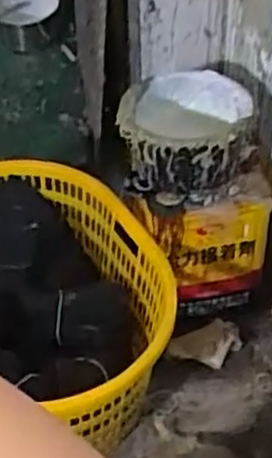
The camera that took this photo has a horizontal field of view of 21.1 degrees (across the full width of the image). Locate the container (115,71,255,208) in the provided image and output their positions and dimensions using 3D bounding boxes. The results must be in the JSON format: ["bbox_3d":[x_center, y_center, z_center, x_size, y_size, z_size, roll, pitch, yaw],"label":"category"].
[{"bbox_3d":[0.092,-0.161,1.337,0.228,0.173,0.210,-1,45,1],"label":"container"}]

